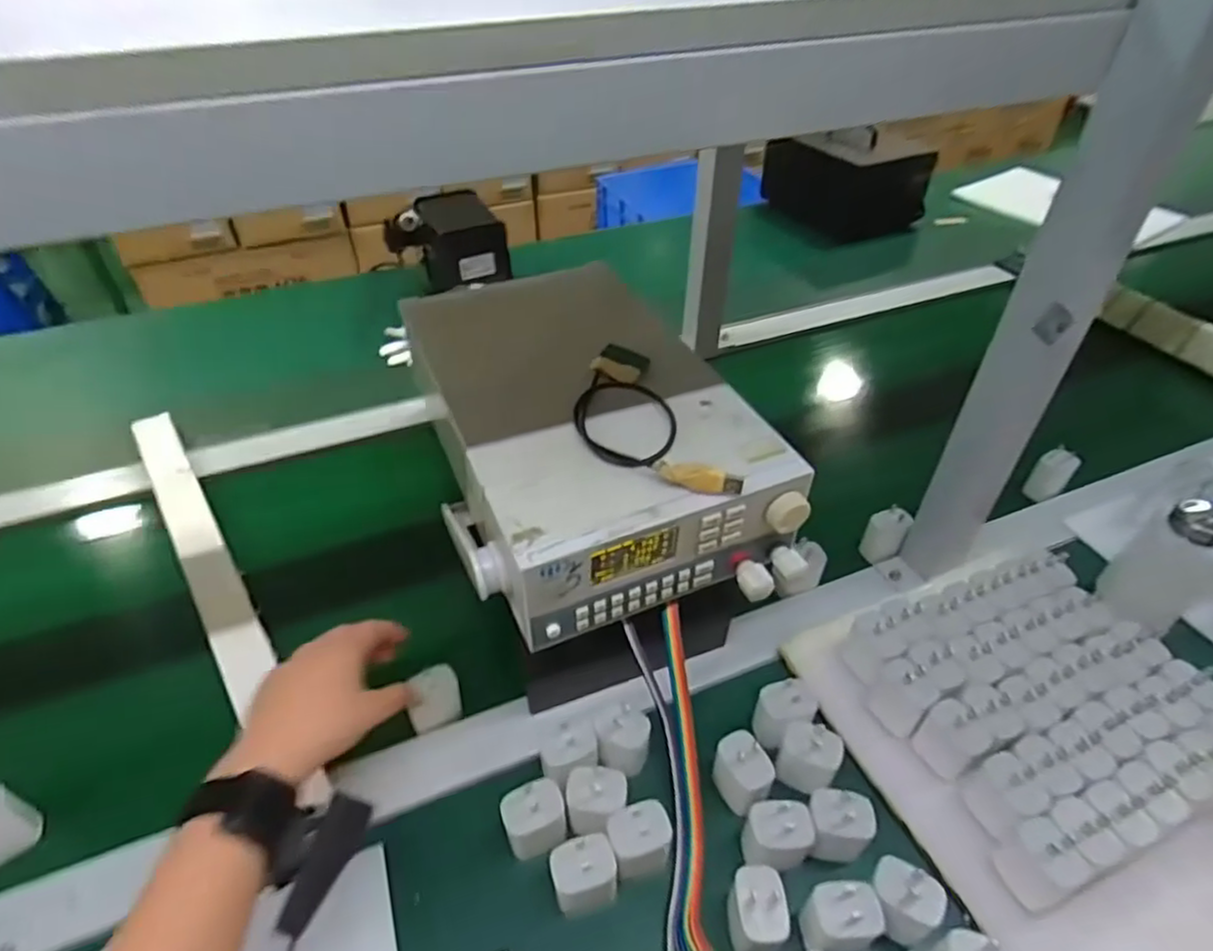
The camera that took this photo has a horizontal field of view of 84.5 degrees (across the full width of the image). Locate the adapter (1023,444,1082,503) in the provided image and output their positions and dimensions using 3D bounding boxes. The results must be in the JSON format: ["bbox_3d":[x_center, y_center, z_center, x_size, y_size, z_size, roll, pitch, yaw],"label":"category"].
[{"bbox_3d":[0.484,0.000,0.727,0.018,0.072,0.035,-23,48,-23],"label":"adapter"}]

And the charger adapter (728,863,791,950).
[{"bbox_3d":[0.093,0.274,0.419,0.031,0.057,0.039,1,43,1],"label":"charger adapter"}]

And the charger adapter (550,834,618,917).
[{"bbox_3d":[-0.014,0.263,0.438,0.041,0.065,0.029,-11,44,-11],"label":"charger adapter"}]

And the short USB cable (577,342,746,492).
[{"bbox_3d":[0.020,-0.042,0.487,0.079,0.016,0.178,-15,45,-15],"label":"short USB cable"}]

